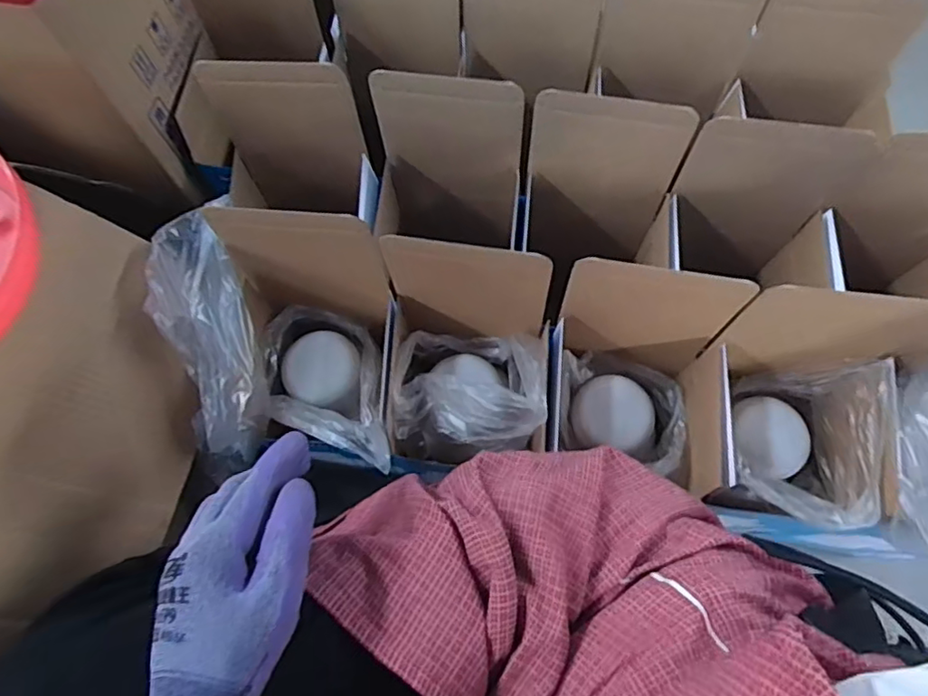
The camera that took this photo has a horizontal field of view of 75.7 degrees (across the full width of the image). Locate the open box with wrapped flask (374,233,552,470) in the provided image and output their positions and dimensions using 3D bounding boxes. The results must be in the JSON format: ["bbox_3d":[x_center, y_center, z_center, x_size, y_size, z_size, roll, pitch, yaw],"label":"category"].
[{"bbox_3d":[0.002,0.016,0.527,0.142,0.196,0.151,2,71,2],"label":"open box with wrapped flask"}]

